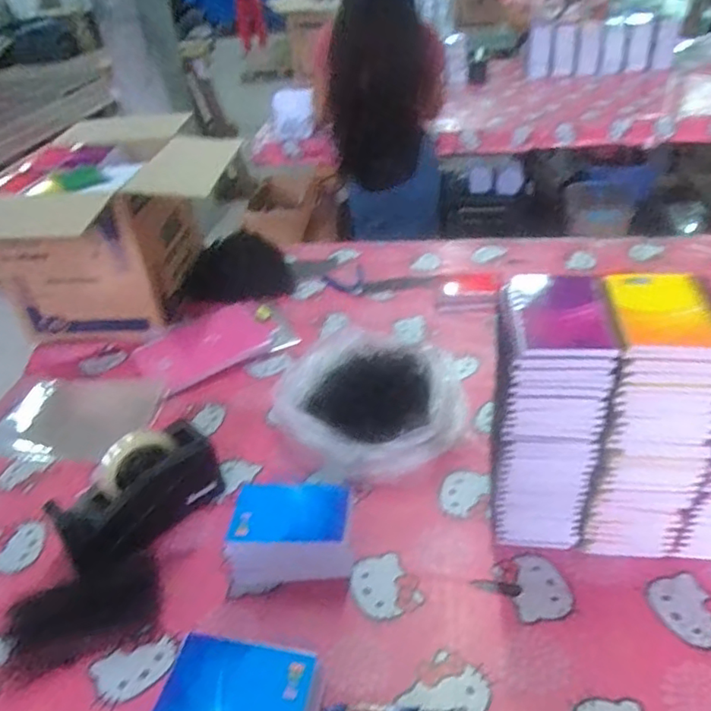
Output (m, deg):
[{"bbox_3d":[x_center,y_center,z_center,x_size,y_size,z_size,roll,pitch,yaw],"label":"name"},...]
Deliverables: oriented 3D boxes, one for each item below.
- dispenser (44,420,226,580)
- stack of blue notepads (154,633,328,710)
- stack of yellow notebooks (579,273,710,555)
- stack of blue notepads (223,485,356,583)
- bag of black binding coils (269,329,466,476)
[{"bbox_3d":[-0.265,0.170,0.716,0.197,0.114,0.086,-32,43,-30],"label":"dispenser"},{"bbox_3d":[-0.102,0.316,0.521,0.134,0.074,0.097,2,37,11],"label":"stack of blue notepads"},{"bbox_3d":[0.303,0.071,0.616,0.108,0.284,0.147,5,38,15],"label":"stack of yellow notebooks"},{"bbox_3d":[-0.071,0.205,0.658,0.137,0.073,0.091,-1,37,7],"label":"stack of blue notepads"},{"bbox_3d":[0.018,0.060,0.827,0.227,0.103,0.245,-23,40,-21],"label":"bag of black binding coils"}]

